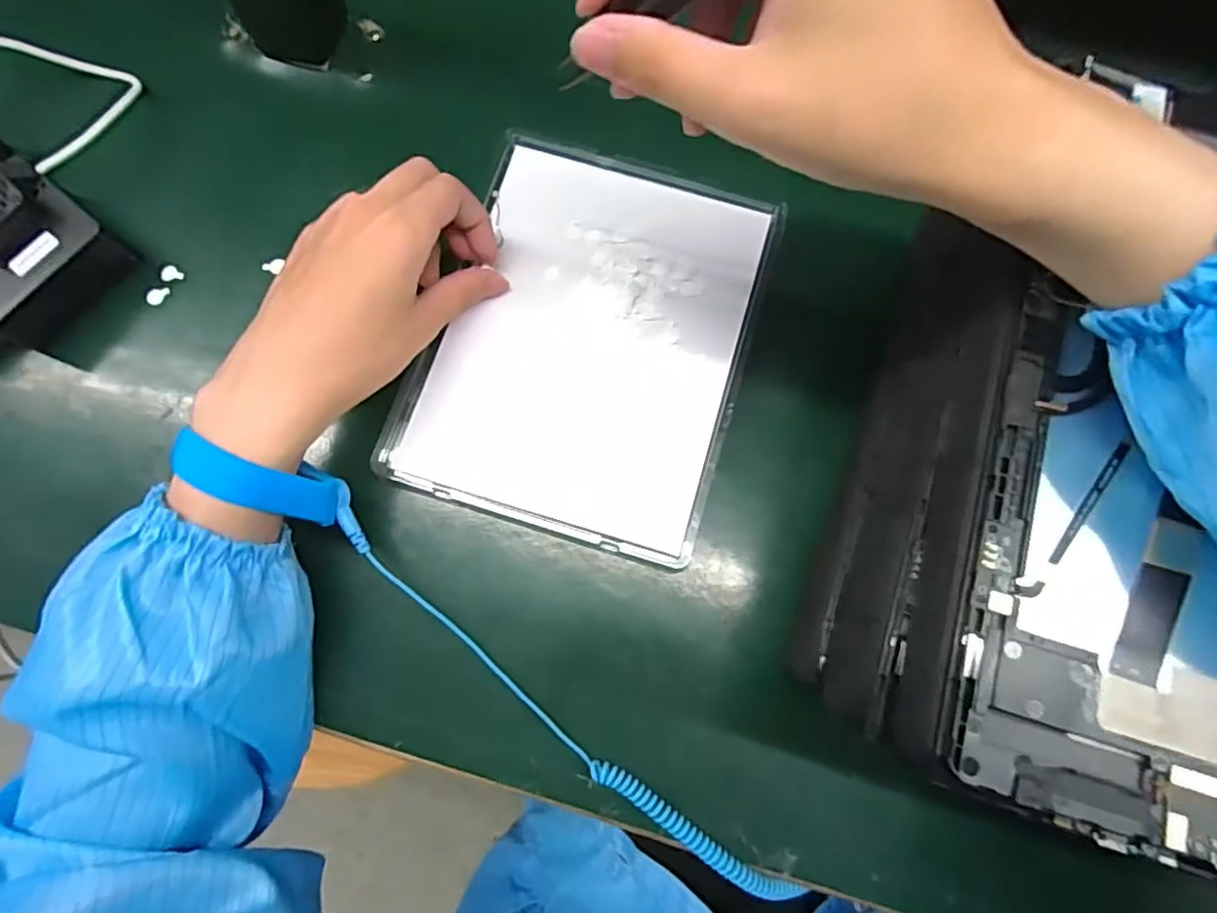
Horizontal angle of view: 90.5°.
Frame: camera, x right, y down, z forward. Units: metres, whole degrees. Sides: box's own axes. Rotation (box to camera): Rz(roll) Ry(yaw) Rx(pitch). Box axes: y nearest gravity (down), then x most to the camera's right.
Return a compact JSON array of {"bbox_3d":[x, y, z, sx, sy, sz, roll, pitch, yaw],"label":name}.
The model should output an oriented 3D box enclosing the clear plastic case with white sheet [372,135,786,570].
[{"bbox_3d":[-0.009,-0.064,0.323,0.162,0.008,0.210,18,78,3],"label":"clear plastic case with white sheet"}]

